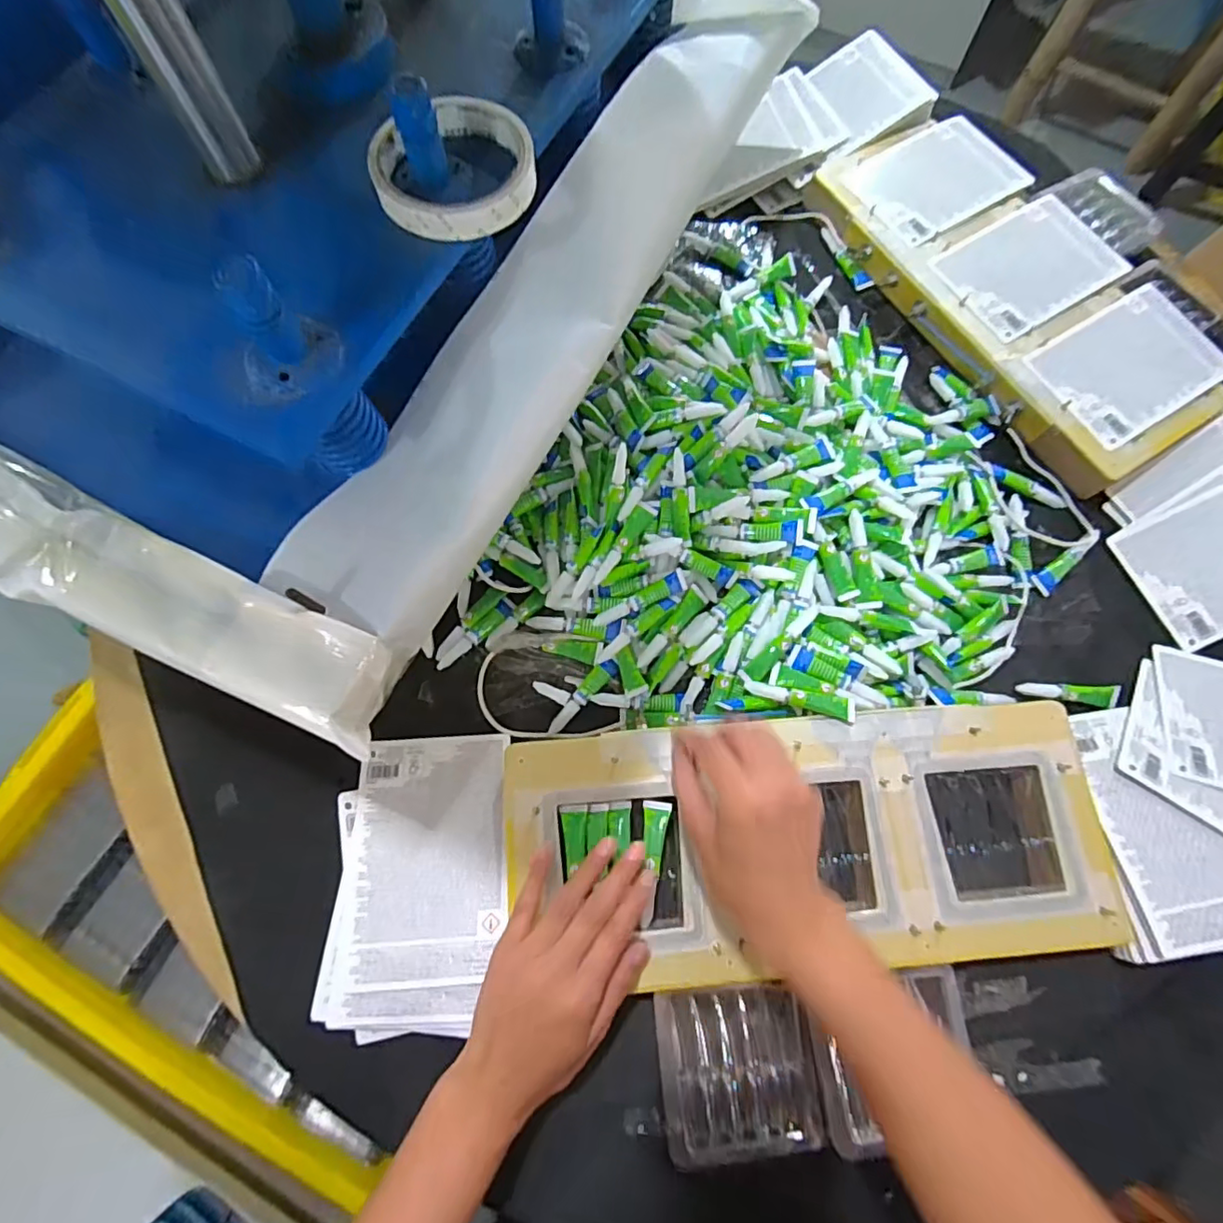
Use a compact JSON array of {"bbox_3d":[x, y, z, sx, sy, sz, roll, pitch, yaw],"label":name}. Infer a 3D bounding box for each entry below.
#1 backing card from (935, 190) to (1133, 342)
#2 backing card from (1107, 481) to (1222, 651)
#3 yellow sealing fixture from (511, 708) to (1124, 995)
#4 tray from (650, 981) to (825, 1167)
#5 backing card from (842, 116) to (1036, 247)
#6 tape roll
[{"bbox_3d":[0.417,-0.343,0.581,0.176,0.011,0.115,-31,75,-8],"label":"backing card"},{"bbox_3d":[0.550,-0.053,0.517,0.168,0.011,0.114,-26,77,1],"label":"backing card"},{"bbox_3d":[0.140,0.166,0.430,0.420,0.035,0.185,2,72,-1],"label":"yellow sealing fixture"},{"bbox_3d":[0.086,0.314,0.401,0.101,0.018,0.098,-4,72,-3],"label":"tray"},{"bbox_3d":[0.337,-0.449,0.608,0.166,0.011,0.117,-29,75,-10],"label":"backing card"},{"bbox_3d":[-0.087,-0.248,0.328,0.088,0.017,0.085,0,72,-1],"label":"tape roll"}]

